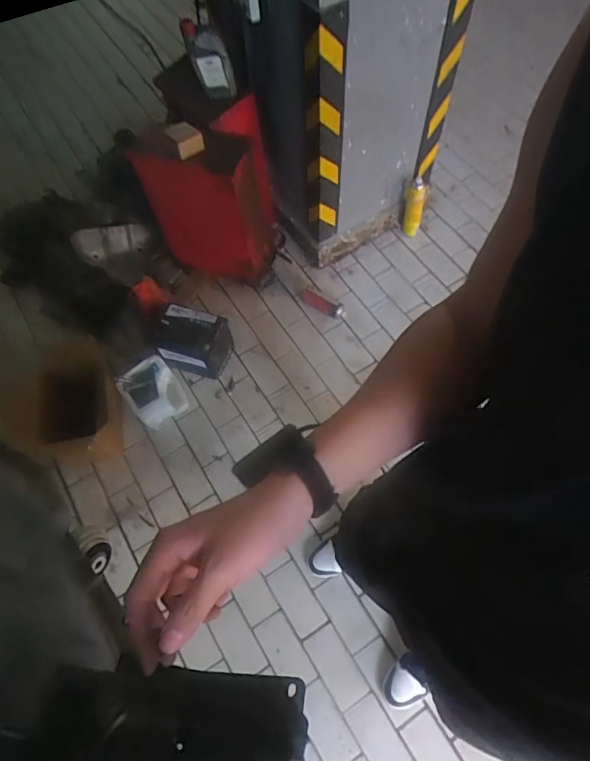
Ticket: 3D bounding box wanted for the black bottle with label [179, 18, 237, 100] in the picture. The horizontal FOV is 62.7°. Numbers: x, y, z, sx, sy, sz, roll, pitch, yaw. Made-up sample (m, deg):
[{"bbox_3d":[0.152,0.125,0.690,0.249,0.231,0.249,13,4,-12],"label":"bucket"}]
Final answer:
[{"bbox_3d":[-0.247,-0.928,1.425,0.126,0.229,0.072,-9,63,-1],"label":"black bottle with label"}]

